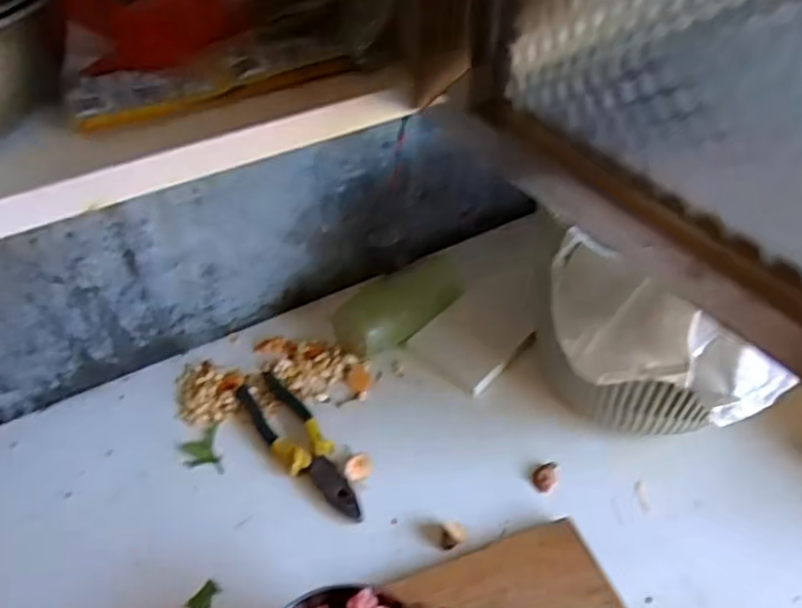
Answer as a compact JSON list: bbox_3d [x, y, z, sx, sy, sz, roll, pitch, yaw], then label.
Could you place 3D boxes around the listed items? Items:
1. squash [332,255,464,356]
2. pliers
[{"bbox_3d":[0.002,0.001,0.754,0.152,0.050,0.053,-31,49,-10],"label":"squash"},{"bbox_3d":[-0.100,0.138,0.684,0.053,0.016,0.197,-28,49,-24],"label":"pliers"}]

